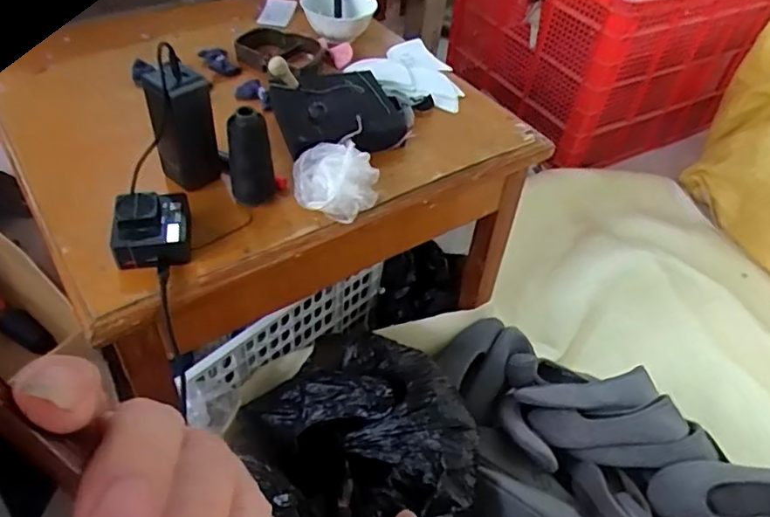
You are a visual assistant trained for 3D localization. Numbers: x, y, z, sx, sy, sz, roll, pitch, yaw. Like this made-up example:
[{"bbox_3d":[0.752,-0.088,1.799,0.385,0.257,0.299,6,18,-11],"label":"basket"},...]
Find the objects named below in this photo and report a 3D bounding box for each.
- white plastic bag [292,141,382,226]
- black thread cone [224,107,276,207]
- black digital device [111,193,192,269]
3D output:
[{"bbox_3d":[-0.058,-0.091,0.665,0.097,0.050,0.082,9,46,3],"label":"white plastic bag"},{"bbox_3d":[-0.148,-0.108,0.637,0.047,0.128,0.039,-4,46,-10],"label":"black thread cone"},{"bbox_3d":[-0.242,-0.031,0.605,0.075,0.041,0.086,-9,47,-14],"label":"black digital device"}]

